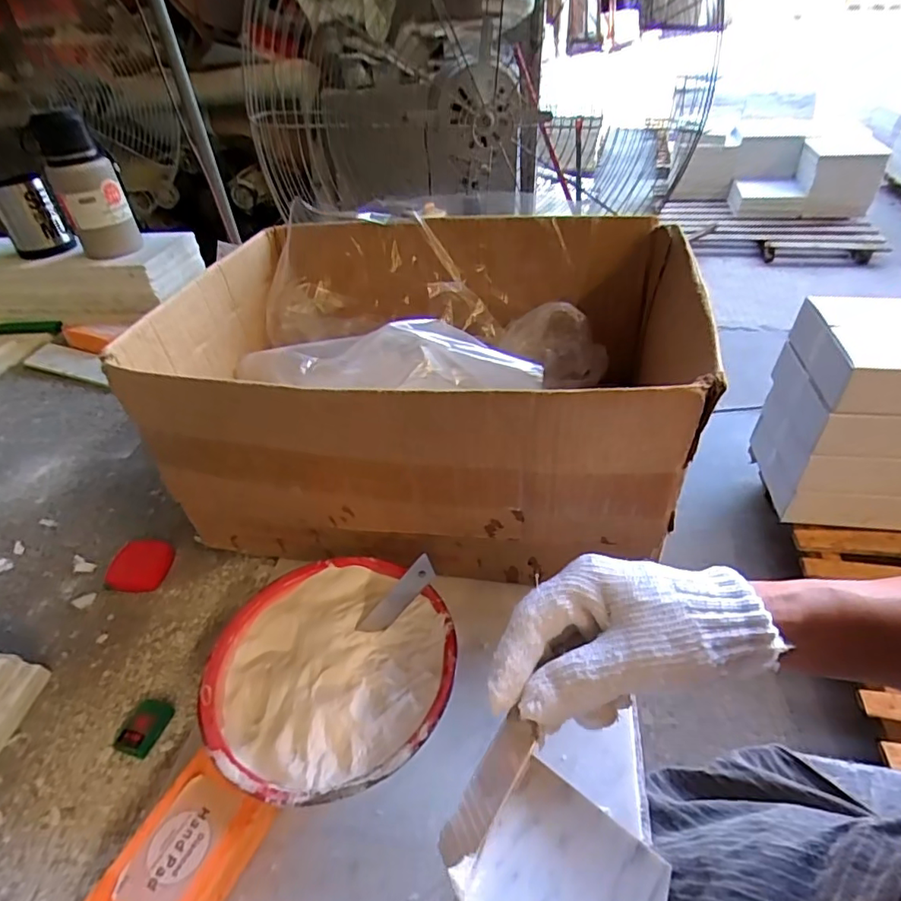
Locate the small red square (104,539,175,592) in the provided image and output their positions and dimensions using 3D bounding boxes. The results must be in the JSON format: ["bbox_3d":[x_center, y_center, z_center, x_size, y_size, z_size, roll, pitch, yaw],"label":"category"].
[{"bbox_3d":[-0.290,0.107,0.500,0.049,0.021,0.049,1,43,7],"label":"small red square"}]

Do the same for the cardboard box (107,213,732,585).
[{"bbox_3d":[-0.018,-0.077,0.500,0.422,0.186,0.321,4,44,10],"label":"cardboard box"}]

